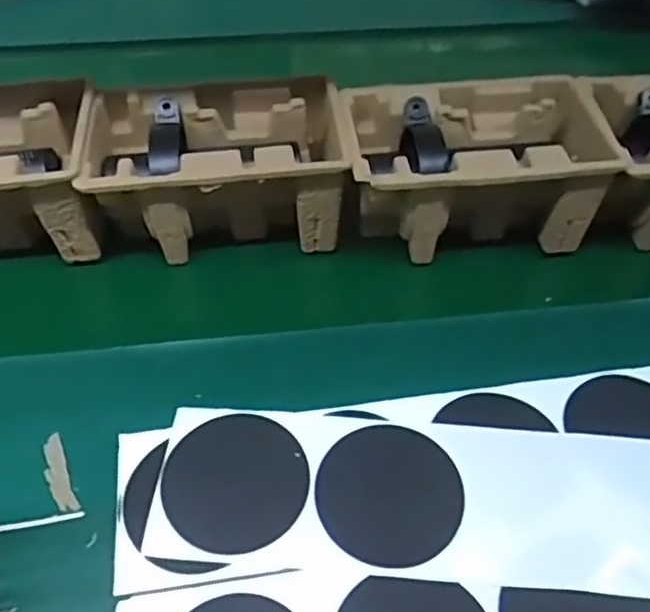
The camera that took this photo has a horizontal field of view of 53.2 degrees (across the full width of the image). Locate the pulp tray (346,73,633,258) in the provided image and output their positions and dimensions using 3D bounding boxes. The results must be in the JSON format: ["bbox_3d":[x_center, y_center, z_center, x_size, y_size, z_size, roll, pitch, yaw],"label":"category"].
[{"bbox_3d":[0.131,-0.127,0.602,0.225,0.097,0.146,-8,51,-7],"label":"pulp tray"}]

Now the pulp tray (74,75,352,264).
[{"bbox_3d":[-0.095,-0.124,0.596,0.223,0.101,0.145,-6,51,-5],"label":"pulp tray"}]

